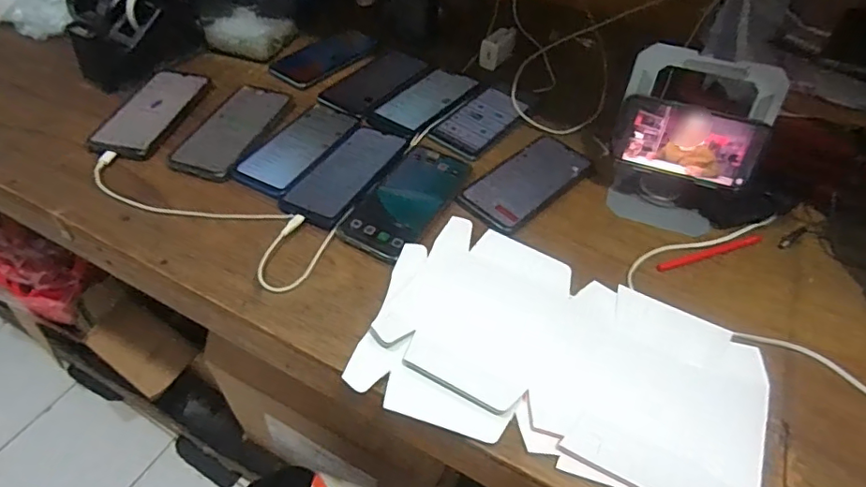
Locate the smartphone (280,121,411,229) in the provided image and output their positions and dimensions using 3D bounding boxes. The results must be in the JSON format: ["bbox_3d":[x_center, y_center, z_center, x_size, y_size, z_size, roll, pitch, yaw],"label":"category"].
[{"bbox_3d":[-0.097,-0.085,0.609,0.078,0.010,0.174,23,51,15],"label":"smartphone"}]

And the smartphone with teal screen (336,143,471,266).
[{"bbox_3d":[-0.026,-0.053,0.585,0.081,0.004,0.176,23,51,15],"label":"smartphone with teal screen"}]

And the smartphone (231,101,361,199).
[{"bbox_3d":[-0.162,-0.123,0.641,0.080,0.004,0.166,25,52,17],"label":"smartphone"}]

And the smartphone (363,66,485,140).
[{"bbox_3d":[-0.010,-0.192,0.707,0.081,0.013,0.159,34,55,23],"label":"smartphone"}]

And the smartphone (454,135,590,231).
[{"bbox_3d":[0.111,-0.075,0.619,0.078,0.004,0.174,36,56,25],"label":"smartphone"}]

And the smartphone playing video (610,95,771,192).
[{"bbox_3d":[0.274,-0.110,0.568,0.147,0.076,0.012,19,21,10],"label":"smartphone playing video"}]

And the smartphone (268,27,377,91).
[{"bbox_3d":[-0.165,-0.283,0.790,0.084,0.010,0.168,32,54,22],"label":"smartphone"}]

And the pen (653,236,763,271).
[{"bbox_3d":[0.301,0.011,0.567,0.140,0.004,0.011,-15,51,-16],"label":"pen"}]

